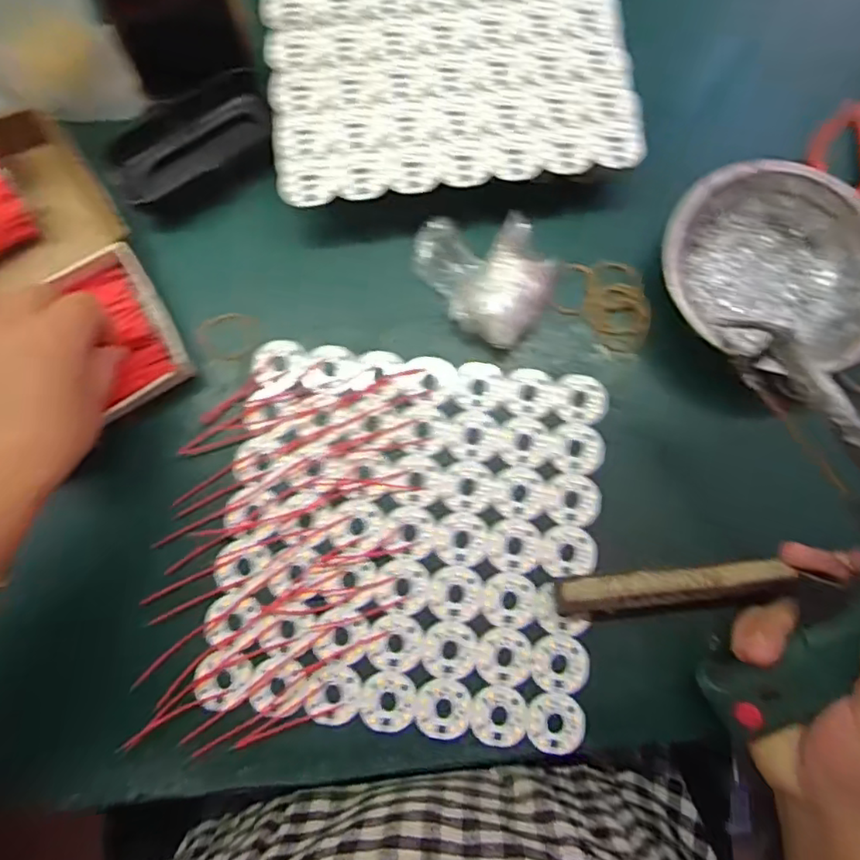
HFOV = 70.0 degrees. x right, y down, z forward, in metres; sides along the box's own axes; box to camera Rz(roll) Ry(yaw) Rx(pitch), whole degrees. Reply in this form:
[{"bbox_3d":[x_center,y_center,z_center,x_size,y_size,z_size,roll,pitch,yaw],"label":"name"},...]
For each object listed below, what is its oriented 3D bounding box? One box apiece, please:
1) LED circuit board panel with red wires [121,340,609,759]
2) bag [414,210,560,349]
[{"bbox_3d":[-0.024,0.067,0.355,0.237,0.004,0.224,7,79,1],"label":"LED circuit board panel with red wires"},{"bbox_3d":[0.035,-0.098,0.377,0.068,0.026,0.091,-34,81,-6],"label":"bag"}]

